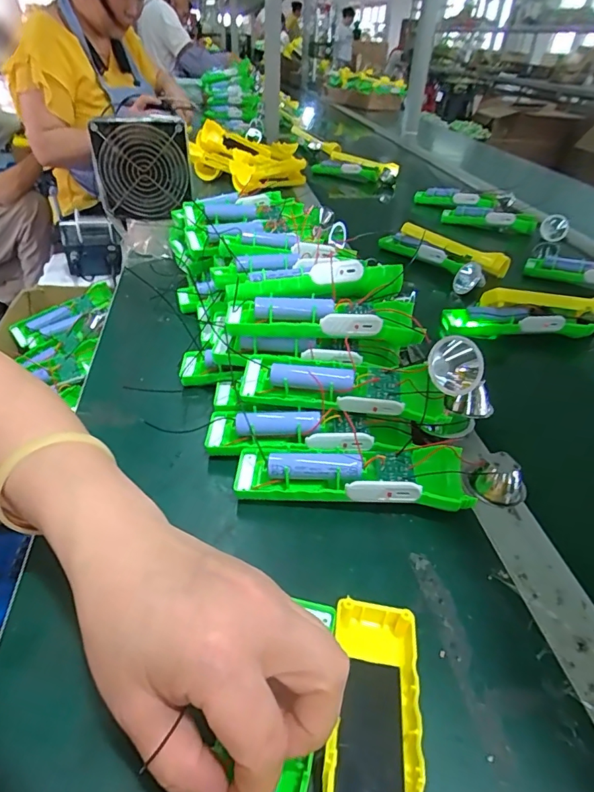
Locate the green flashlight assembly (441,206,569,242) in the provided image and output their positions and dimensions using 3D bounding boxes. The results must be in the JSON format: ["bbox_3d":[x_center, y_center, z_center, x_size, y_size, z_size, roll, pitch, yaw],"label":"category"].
[{"bbox_3d":[0.380,-0.326,0.864,0.214,0.036,0.037,13,39,12],"label":"green flashlight assembly"}]

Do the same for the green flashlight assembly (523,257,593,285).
[{"bbox_3d":[0.414,-0.175,0.664,0.162,0.029,0.043,16,39,17],"label":"green flashlight assembly"}]

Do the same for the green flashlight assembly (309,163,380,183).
[{"bbox_3d":[0.114,-0.564,1.172,0.196,0.039,0.025,28,44,28],"label":"green flashlight assembly"}]

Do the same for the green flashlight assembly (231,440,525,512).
[{"bbox_3d":[0.060,0.059,0.340,0.205,0.033,0.049,5,37,4],"label":"green flashlight assembly"}]

